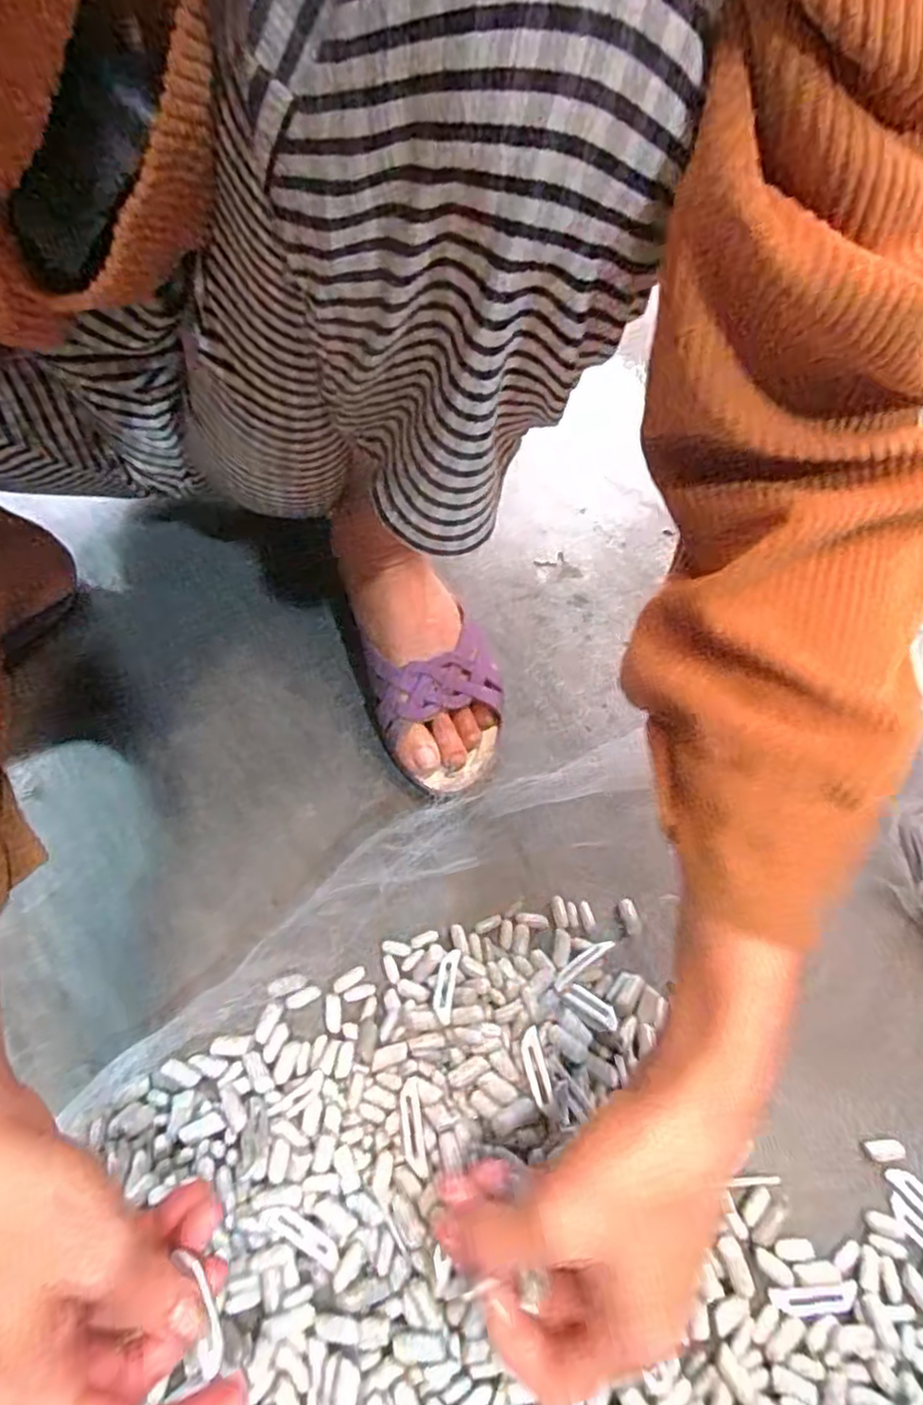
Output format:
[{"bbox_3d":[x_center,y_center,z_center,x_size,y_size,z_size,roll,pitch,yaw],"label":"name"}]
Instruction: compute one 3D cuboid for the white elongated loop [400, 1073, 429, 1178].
[{"bbox_3d":[-0.023,0.200,0.330,0.010,0.004,0.040,-12,63,1],"label":"white elongated loop"}]

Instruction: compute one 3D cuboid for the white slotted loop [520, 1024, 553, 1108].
[{"bbox_3d":[0.036,0.178,0.342,0.010,0.004,0.034,-15,63,2],"label":"white slotted loop"}]

